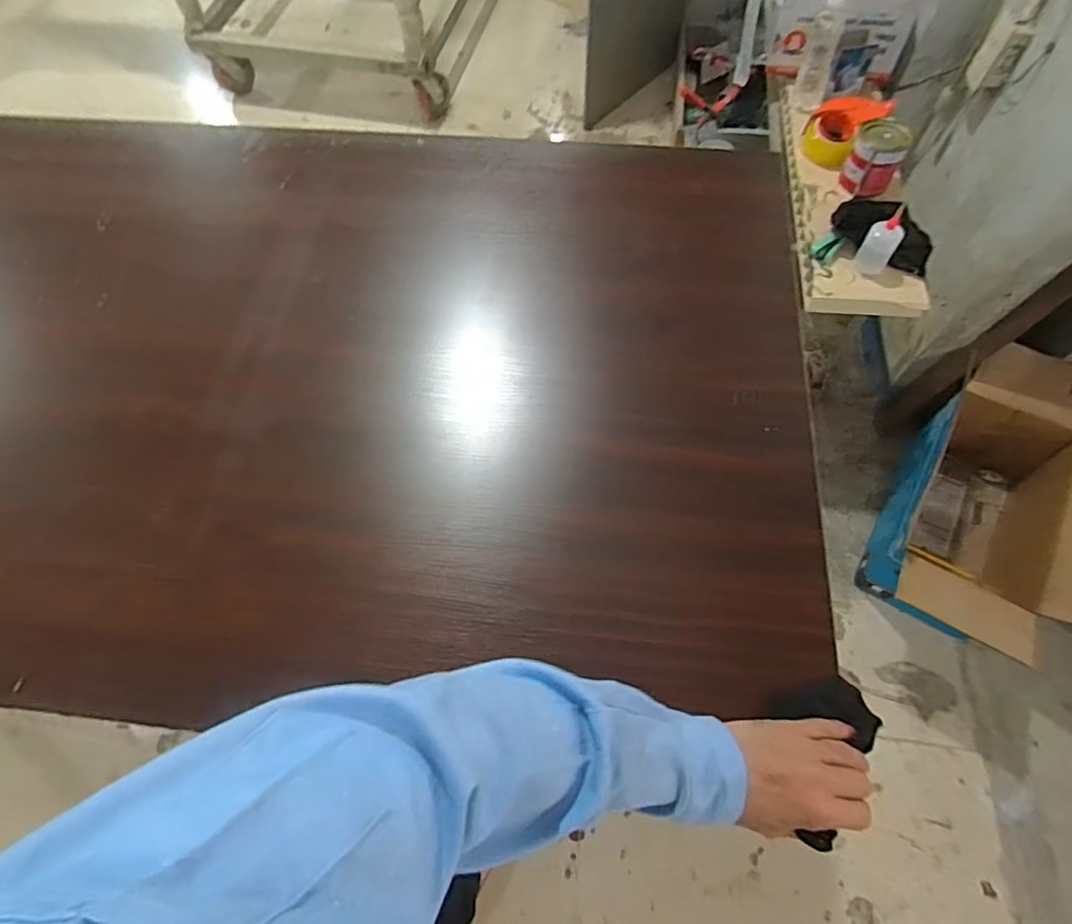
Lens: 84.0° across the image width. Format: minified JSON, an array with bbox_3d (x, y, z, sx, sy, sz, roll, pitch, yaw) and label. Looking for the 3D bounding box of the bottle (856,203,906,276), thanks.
[{"bbox_3d":[0.667,-0.423,1.151,0.060,0.117,0.054,32,69,16],"label":"bottle"}]

